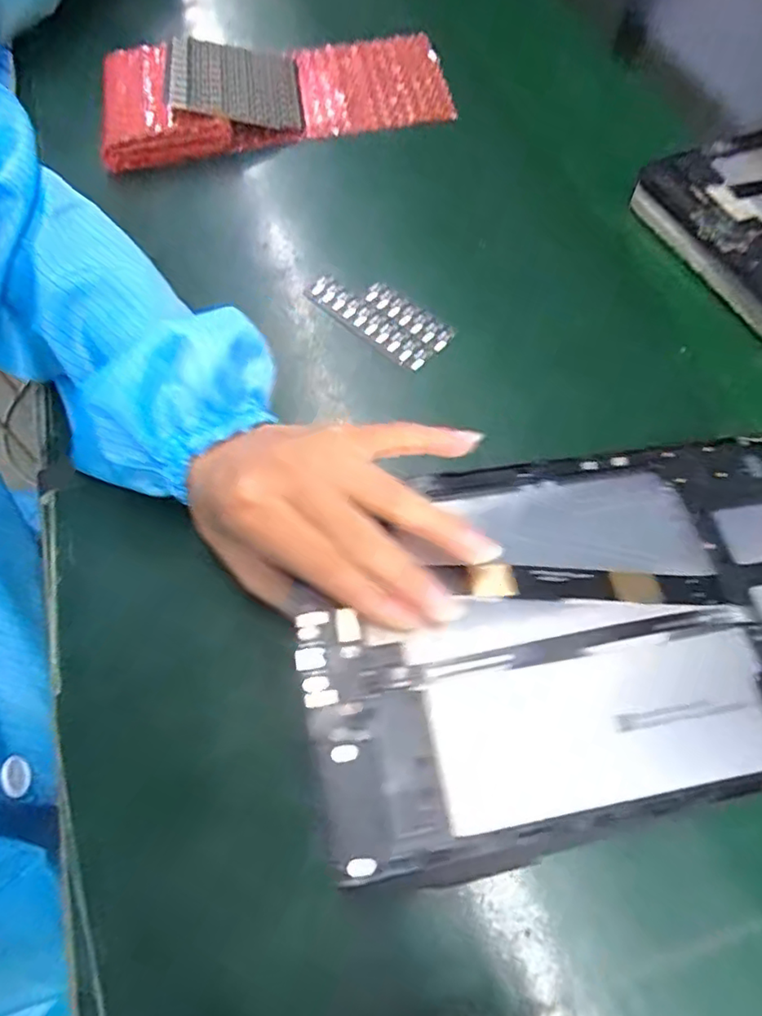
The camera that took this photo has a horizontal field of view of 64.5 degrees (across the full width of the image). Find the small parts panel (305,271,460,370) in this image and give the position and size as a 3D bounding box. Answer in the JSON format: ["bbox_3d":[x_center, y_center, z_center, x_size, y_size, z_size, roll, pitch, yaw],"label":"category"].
[{"bbox_3d":[-0.002,-0.124,0.384,0.097,0.008,0.038,40,70,19],"label":"small parts panel"}]

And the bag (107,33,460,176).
[{"bbox_3d":[-0.085,-0.335,0.486,0.267,0.028,0.116,-12,63,-5],"label":"bag"}]

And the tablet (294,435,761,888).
[{"bbox_3d":[0.087,0.044,0.248,0.235,0.010,0.145,-9,63,-9],"label":"tablet"}]

